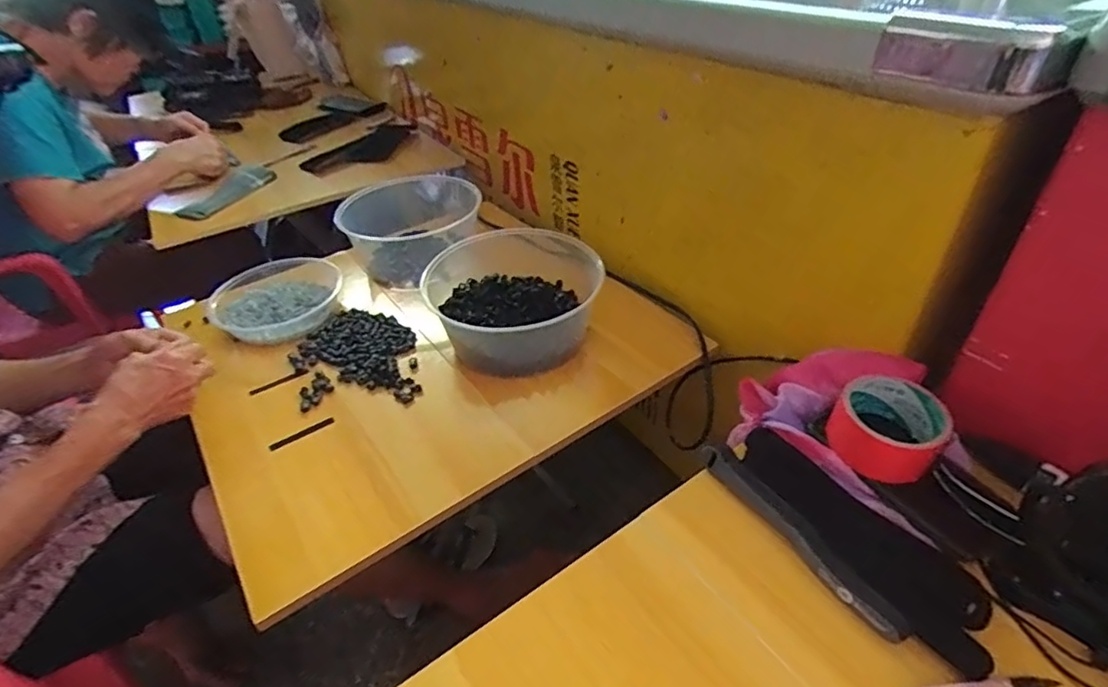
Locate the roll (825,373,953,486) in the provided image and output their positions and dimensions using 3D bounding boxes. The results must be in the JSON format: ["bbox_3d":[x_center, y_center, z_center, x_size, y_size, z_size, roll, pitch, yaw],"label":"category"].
[{"bbox_3d":[0.299,0.071,0.503,0.082,0.042,0.084,-3,39,2],"label":"roll"}]

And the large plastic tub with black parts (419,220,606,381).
[{"bbox_3d":[-0.053,-0.059,0.765,0.224,0.092,0.247,-6,39,-2],"label":"large plastic tub with black parts"}]

